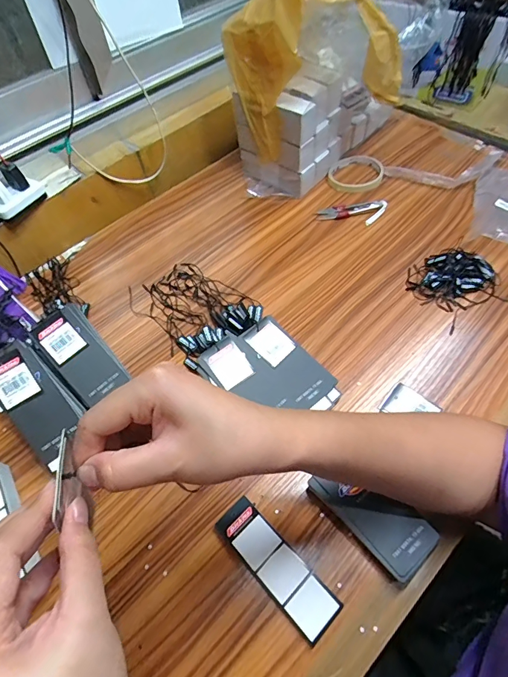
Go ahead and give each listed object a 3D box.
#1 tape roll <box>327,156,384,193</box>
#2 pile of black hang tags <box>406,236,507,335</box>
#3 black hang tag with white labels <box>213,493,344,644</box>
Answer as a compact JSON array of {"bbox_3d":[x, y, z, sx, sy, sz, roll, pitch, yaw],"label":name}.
[{"bbox_3d":[0.165,-0.267,0.627,0.079,0.017,0.096,30,63,22],"label":"tape roll"},{"bbox_3d":[0.258,-0.073,0.491,0.104,0.027,0.099,-23,58,-11],"label":"pile of black hang tags"},{"bbox_3d":[0.018,0.198,0.337,0.038,0.004,0.119,-41,63,-18],"label":"black hang tag with white labels"}]

